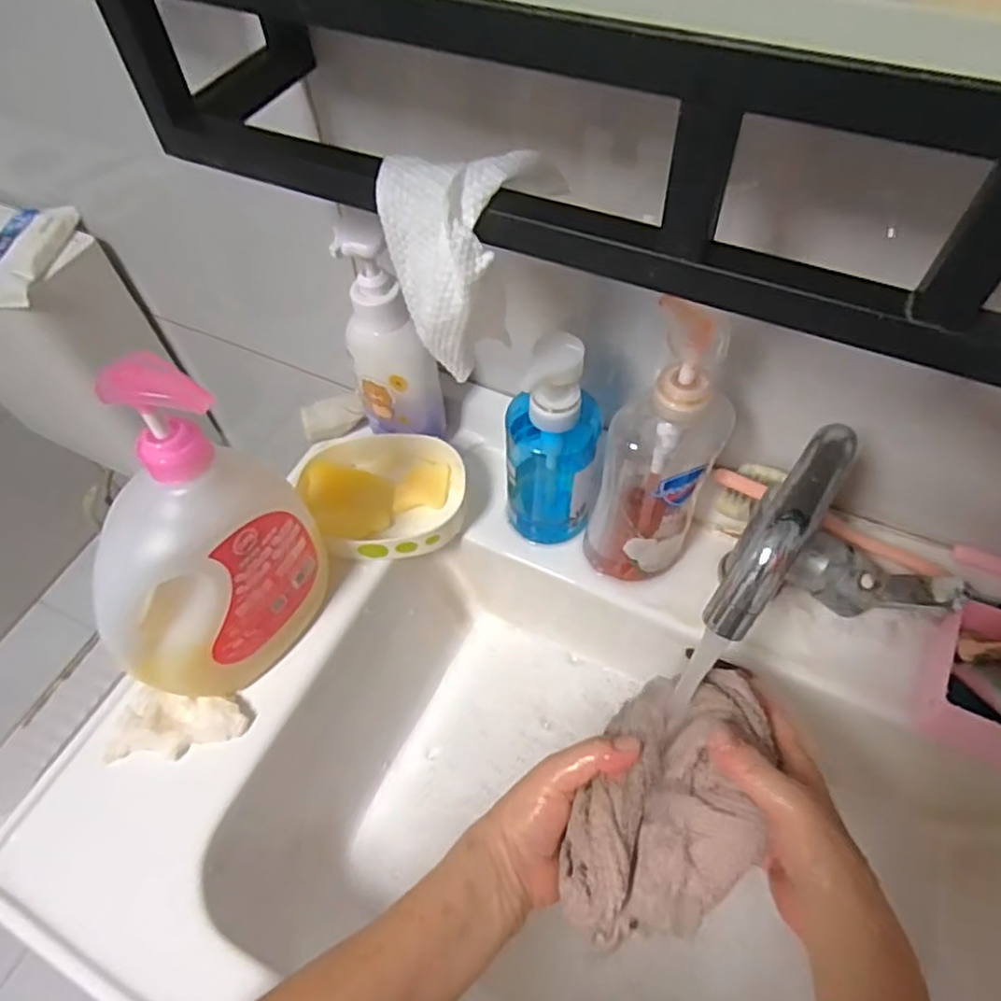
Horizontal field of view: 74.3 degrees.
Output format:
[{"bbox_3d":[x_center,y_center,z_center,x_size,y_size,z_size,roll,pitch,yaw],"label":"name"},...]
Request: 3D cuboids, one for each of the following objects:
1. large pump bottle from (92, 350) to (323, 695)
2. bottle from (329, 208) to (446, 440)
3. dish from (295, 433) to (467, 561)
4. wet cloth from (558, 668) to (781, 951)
[{"bbox_3d":[-0.188,0.039,0.418,0.060,0.205,0.144,39,66,24],"label":"large pump bottle"},{"bbox_3d":[-0.085,-0.120,0.512,0.061,0.198,0.045,12,58,10],"label":"bottle"},{"bbox_3d":[-0.097,-0.003,0.560,0.136,0.037,0.121,-15,58,-8],"label":"dish"},{"bbox_3d":[0.099,0.171,0.378,0.090,0.036,0.156,23,61,16],"label":"wet cloth"}]

